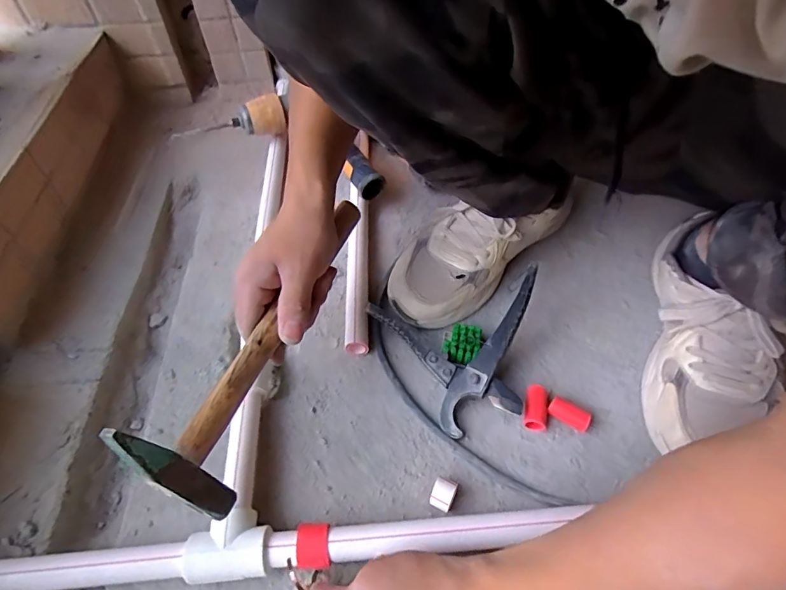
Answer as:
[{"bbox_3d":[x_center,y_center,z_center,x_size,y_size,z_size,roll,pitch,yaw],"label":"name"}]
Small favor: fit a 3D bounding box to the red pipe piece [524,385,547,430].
[{"bbox_3d":[0.138,0.109,0.466,0.020,0.019,0.044,10,52,9],"label":"red pipe piece"}]

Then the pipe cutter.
[{"bbox_3d":[0.066,0.057,0.477,0.173,0.066,0.149,-4,51,-2],"label":"pipe cutter"}]

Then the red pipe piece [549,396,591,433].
[{"bbox_3d":[0.168,0.116,0.459,0.038,0.023,0.019,32,58,24],"label":"red pipe piece"}]

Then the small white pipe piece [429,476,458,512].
[{"bbox_3d":[0.042,0.173,0.411,0.019,0.024,0.024,21,54,17],"label":"small white pipe piece"}]

